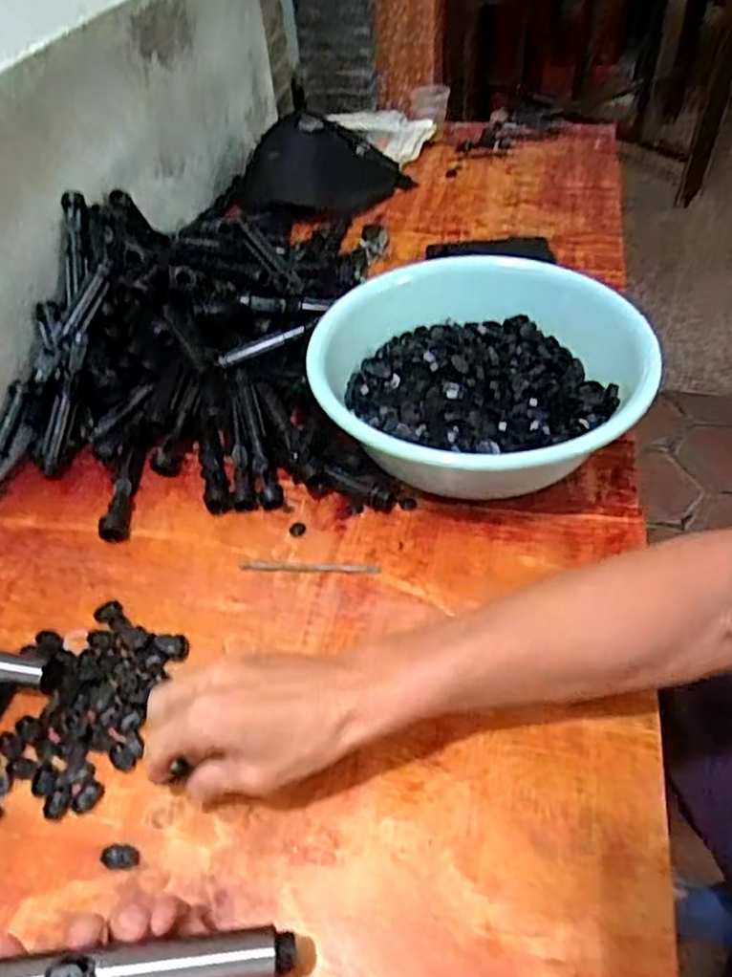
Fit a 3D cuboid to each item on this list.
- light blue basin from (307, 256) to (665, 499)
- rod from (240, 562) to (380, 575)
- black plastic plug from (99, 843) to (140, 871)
[{"bbox_3d":[0.094,-0.094,0.627,0.266,0.112,0.288,-2,48,3],"label":"light blue basin"},{"bbox_3d":[-0.048,0.066,0.559,0.118,0.004,0.009,2,48,7],"label":"rod"},{"bbox_3d":[-0.153,0.229,0.415,0.021,0.008,0.015,2,48,7],"label":"black plastic plug"}]

